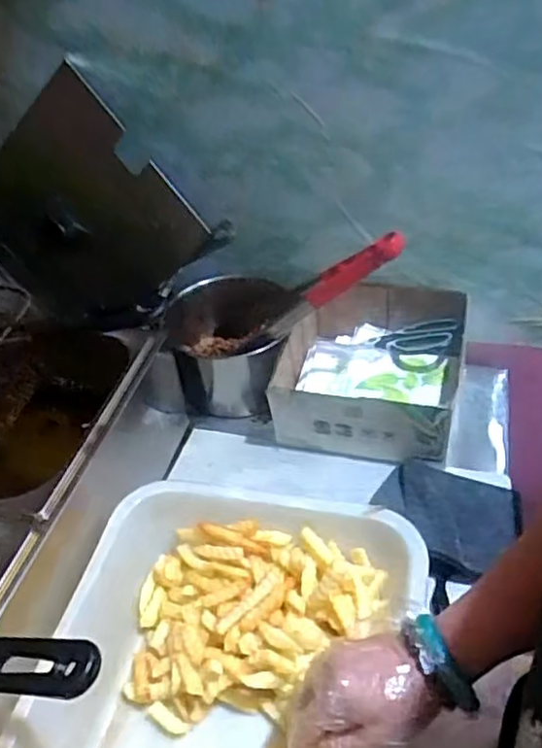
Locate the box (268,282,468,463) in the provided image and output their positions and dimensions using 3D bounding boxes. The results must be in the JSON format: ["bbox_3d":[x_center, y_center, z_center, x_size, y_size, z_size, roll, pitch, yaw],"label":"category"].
[{"bbox_3d":[0.122,-0.011,0.828,0.232,0.100,0.222,7,43,16],"label":"box"}]

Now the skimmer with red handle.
[{"bbox_3d":[0.009,-0.105,0.827,0.144,0.097,0.359,-39,18,-32],"label":"skimmer with red handle"}]

